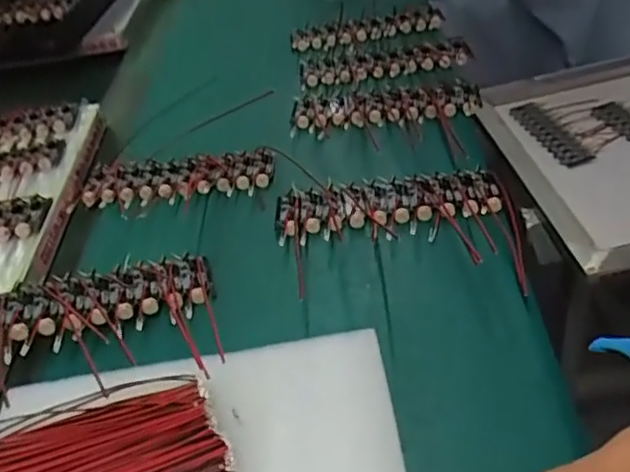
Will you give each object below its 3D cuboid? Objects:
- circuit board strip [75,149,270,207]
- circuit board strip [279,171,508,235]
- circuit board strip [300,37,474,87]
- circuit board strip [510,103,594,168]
[{"bbox_3d":[-0.113,-0.050,0.517,0.156,0.008,0.062,-5,41,3],"label":"circuit board strip"},{"bbox_3d":[0.051,-0.026,0.455,0.155,0.011,0.054,-5,41,3],"label":"circuit board strip"},{"bbox_3d":[0.066,-0.174,0.618,0.159,0.014,0.063,-9,42,4],"label":"circuit board strip"},{"bbox_3d":[0.345,-0.152,0.930,0.047,0.011,0.166,-16,42,-4],"label":"circuit board strip"}]

